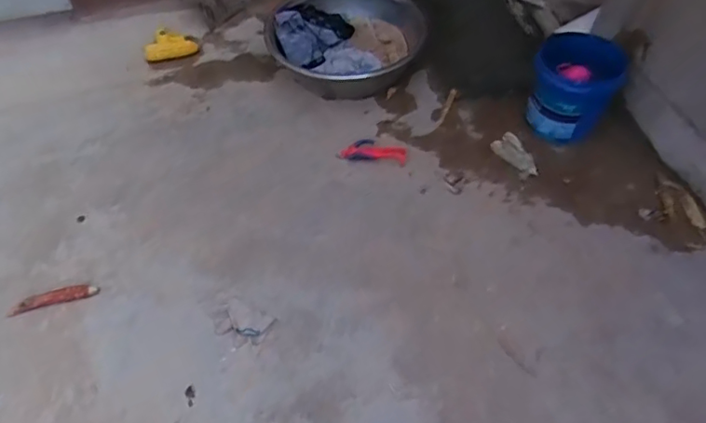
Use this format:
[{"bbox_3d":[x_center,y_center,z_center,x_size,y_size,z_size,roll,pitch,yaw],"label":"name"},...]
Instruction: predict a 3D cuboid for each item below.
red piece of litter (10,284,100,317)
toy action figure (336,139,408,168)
[{"bbox_3d":[-0.789,0.229,1.534,0.217,0.037,0.038,-13,50,-9],"label":"red piece of litter"},{"bbox_3d":[0.064,-0.202,1.897,0.218,0.035,0.098,1,49,3],"label":"toy action figure"}]

